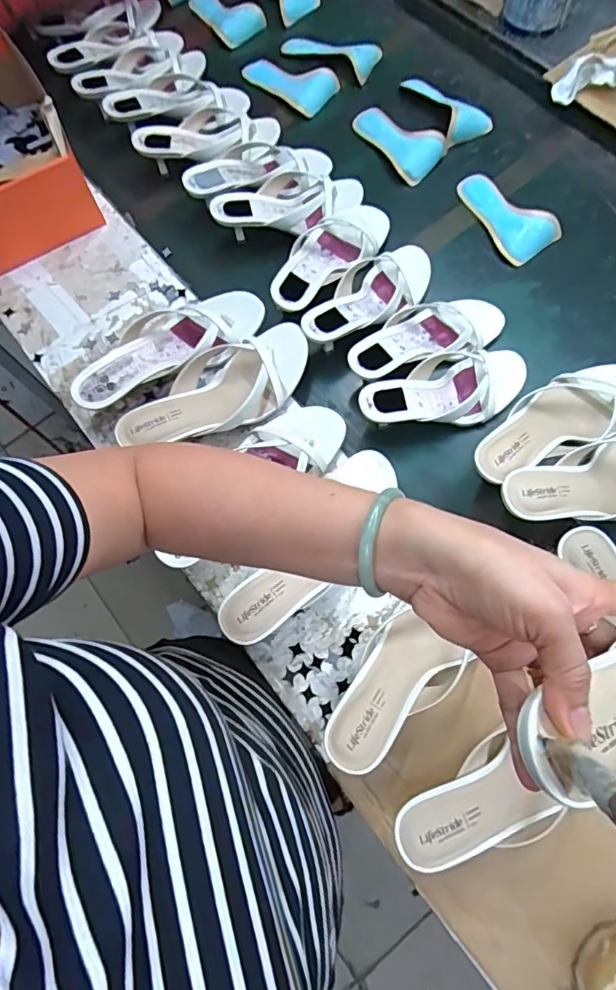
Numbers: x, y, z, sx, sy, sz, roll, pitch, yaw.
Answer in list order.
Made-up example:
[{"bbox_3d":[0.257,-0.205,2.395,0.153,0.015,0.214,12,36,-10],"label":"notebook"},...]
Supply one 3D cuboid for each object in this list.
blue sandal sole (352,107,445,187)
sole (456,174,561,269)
[{"bbox_3d":[0.129,-0.567,0.833,0.099,0.026,0.175,-37,73,-8],"label":"blue sandal sole"},{"bbox_3d":[0.278,-0.412,0.767,0.082,0.027,0.172,-31,72,-6],"label":"sole"}]

